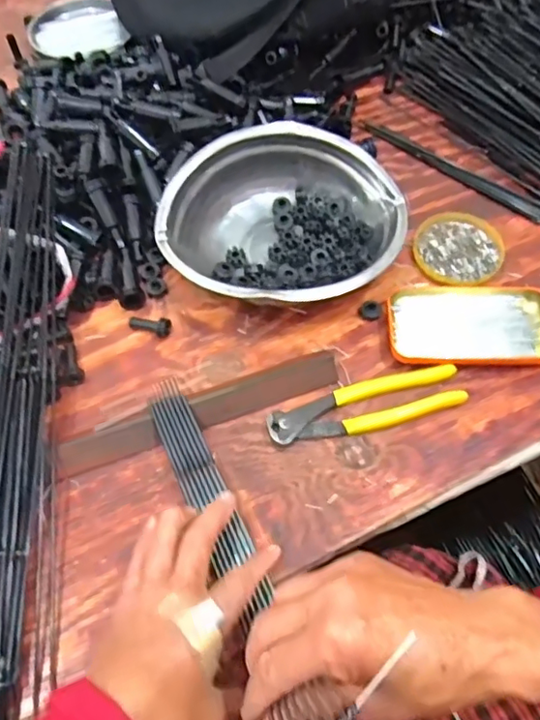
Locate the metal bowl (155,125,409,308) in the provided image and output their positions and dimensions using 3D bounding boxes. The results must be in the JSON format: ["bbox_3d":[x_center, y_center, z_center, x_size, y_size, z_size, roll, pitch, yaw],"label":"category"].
[{"bbox_3d":[0.010,-0.125,0.532,0.218,0.067,0.181,-15,61,-7],"label":"metal bowl"}]

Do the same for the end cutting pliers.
[{"bbox_3d":[0.079,0.038,0.476,0.161,0.014,0.041,-15,61,-8],"label":"end cutting pliers"}]

